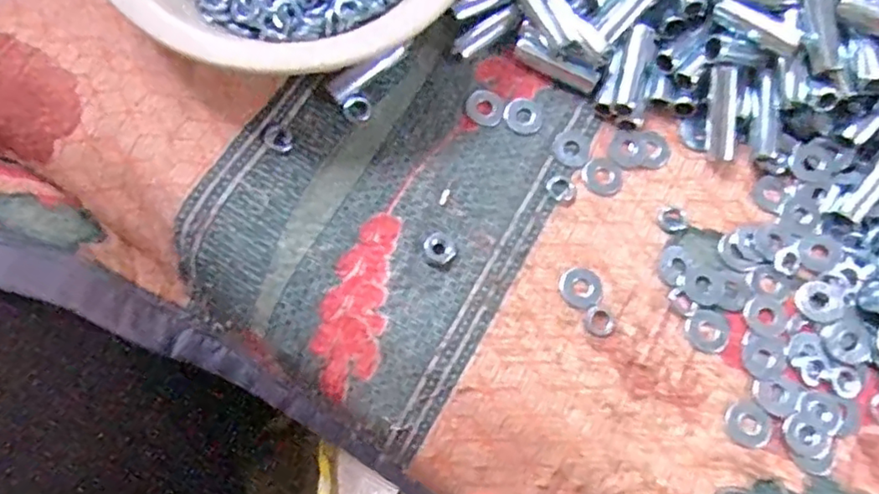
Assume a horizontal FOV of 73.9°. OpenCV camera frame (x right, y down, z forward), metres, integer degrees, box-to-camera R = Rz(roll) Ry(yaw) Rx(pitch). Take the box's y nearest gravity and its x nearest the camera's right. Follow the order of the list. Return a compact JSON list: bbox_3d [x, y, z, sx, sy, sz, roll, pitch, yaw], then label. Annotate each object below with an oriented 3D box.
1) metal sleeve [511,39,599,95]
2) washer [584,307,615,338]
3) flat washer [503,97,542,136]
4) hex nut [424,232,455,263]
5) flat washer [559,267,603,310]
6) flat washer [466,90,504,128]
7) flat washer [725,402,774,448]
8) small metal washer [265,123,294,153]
[{"bbox_3d":[0.057,-0.088,0.283,0.042,0.009,0.008,28,78,7],"label":"metal sleeve"},{"bbox_3d":[0.071,0.033,0.256,0.014,0.004,0.013,0,76,0],"label":"washer"},{"bbox_3d":[0.041,-0.064,0.281,0.017,0.004,0.019,-38,79,-9],"label":"flat washer"},{"bbox_3d":[0.000,0.000,0.261,0.013,0.004,0.013,-36,79,-8],"label":"hex nut"},{"bbox_3d":[0.063,0.018,0.260,0.019,0.004,0.018,0,76,0],"label":"flat washer"},{"bbox_3d":[0.022,-0.068,0.282,0.018,0.004,0.018,0,76,0],"label":"flat washer"},{"bbox_3d":[0.131,0.075,0.246,0.019,0.004,0.018,0,76,0],"label":"flat washer"},{"bbox_3d":[-0.073,-0.050,0.268,0.012,0.004,0.015,-36,79,-8],"label":"small metal washer"}]

